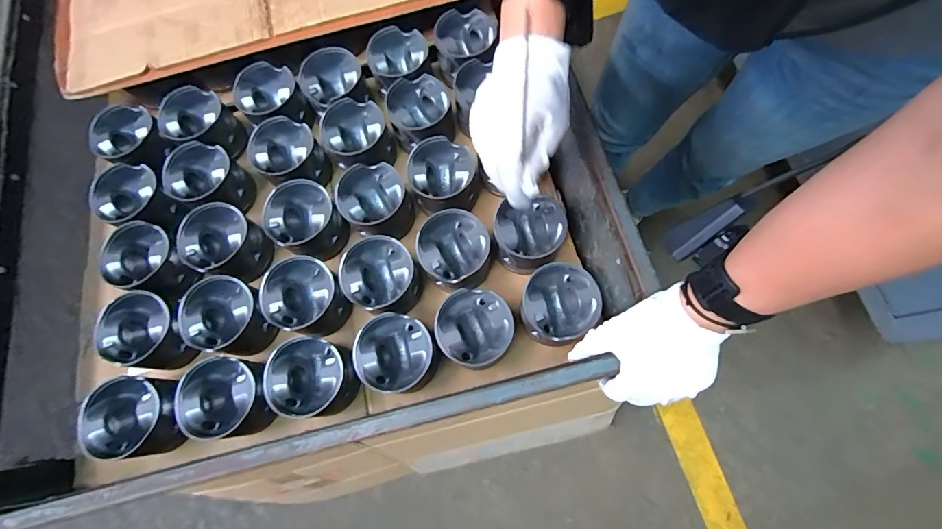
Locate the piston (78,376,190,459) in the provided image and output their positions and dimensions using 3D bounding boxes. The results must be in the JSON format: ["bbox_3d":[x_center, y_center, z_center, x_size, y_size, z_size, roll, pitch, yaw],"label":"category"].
[{"bbox_3d":[-0.388,0.177,0.492,0.084,0.057,0.086,-1,73,4],"label":"piston"}]

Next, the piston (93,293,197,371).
[{"bbox_3d":[-0.398,0.083,0.528,0.089,0.062,0.087,-1,73,4],"label":"piston"}]

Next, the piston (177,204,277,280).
[{"bbox_3d":[-0.323,-0.027,0.560,0.090,0.069,0.084,-1,73,4],"label":"piston"}]

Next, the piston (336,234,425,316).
[{"bbox_3d":[-0.110,0.017,0.534,0.092,0.062,0.090,28,77,11],"label":"piston"}]

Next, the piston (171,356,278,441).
[{"bbox_3d":[-0.288,0.161,0.509,0.089,0.067,0.088,4,74,5],"label":"piston"}]

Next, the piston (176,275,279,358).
[{"bbox_3d":[-0.306,0.069,0.542,0.089,0.072,0.088,18,76,9],"label":"piston"}]

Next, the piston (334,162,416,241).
[{"bbox_3d":[-0.126,-0.081,0.568,0.087,0.068,0.084,-1,73,4],"label":"piston"}]

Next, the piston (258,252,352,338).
[{"bbox_3d":[-0.207,0.043,0.540,0.098,0.064,0.087,23,76,10],"label":"piston"}]

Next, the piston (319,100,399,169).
[{"bbox_3d":[-0.156,-0.172,0.602,0.103,0.072,0.092,26,77,11],"label":"piston"}]

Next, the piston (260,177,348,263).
[{"bbox_3d":[-0.220,-0.055,0.568,0.089,0.066,0.099,-32,74,-6],"label":"piston"}]

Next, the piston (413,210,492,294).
[{"bbox_3d":[-0.022,-0.015,0.553,0.088,0.072,0.093,-32,74,-6],"label":"piston"}]

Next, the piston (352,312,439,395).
[{"bbox_3d":[-0.089,0.111,0.522,0.092,0.075,0.091,3,74,5],"label":"piston"}]

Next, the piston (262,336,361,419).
[{"bbox_3d":[-0.187,0.138,0.513,0.089,0.075,0.086,-1,73,4],"label":"piston"}]

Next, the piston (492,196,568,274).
[{"bbox_3d":[0.072,-0.036,0.540,0.084,0.067,0.081,-1,73,2],"label":"piston"}]

